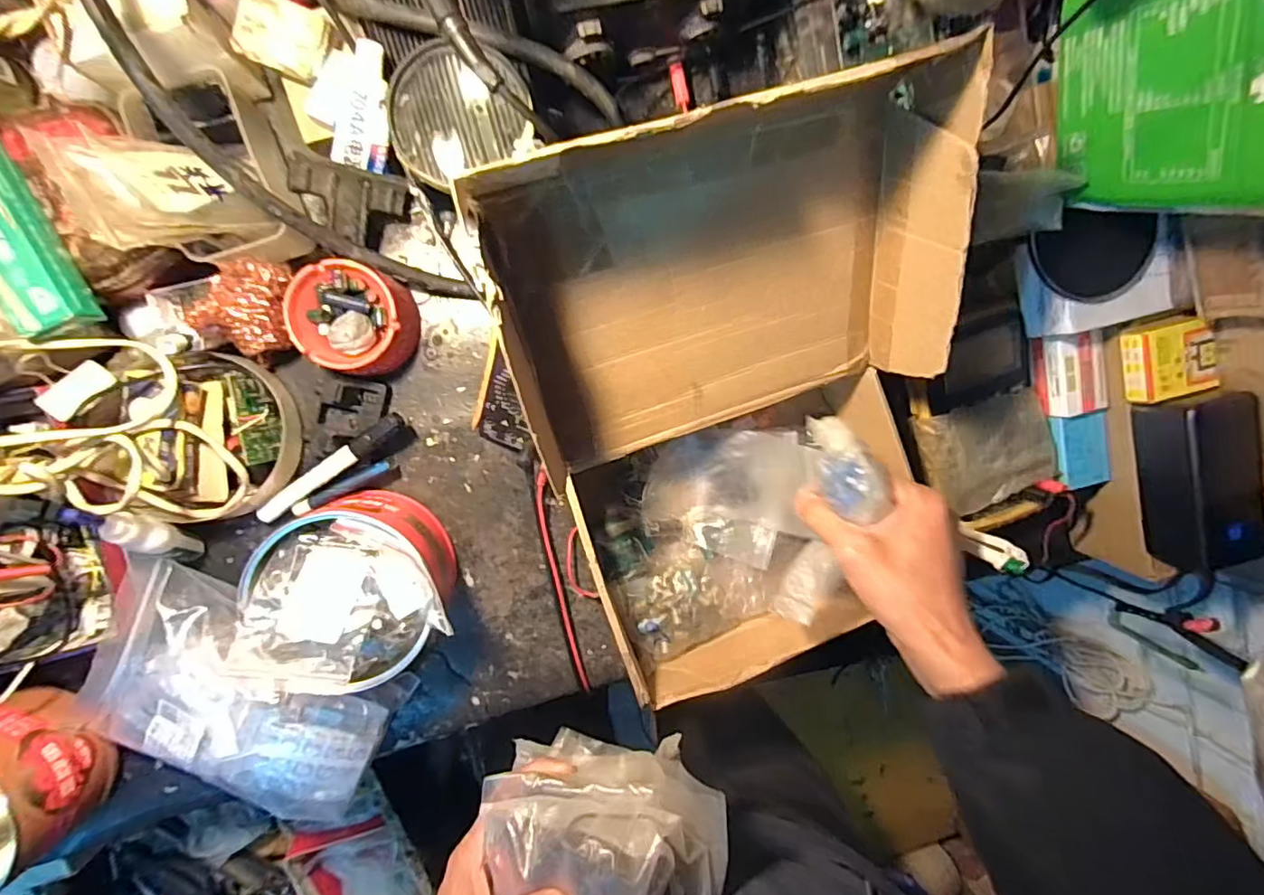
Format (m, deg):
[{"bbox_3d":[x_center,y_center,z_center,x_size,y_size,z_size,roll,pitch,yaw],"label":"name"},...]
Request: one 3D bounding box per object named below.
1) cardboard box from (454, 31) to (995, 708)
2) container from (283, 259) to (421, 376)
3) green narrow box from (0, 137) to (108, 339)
[{"bbox_3d":[0.078,-0.003,0.381,0.247,0.204,0.362,-17,99,-4],"label":"cardboard box"},{"bbox_3d":[-0.211,-0.097,0.431,0.085,0.039,0.080,12,96,-7],"label":"container"},{"bbox_3d":[-0.394,-0.139,0.353,0.037,0.029,0.140,-24,99,-3],"label":"green narrow box"}]

